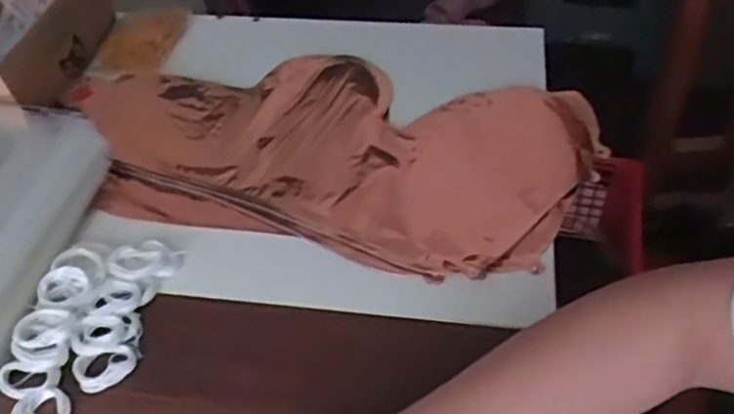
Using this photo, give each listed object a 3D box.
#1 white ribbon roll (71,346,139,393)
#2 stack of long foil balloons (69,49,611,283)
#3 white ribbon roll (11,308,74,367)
[{"bbox_3d":[-0.164,0.101,0.408,0.038,0.007,0.025,-13,48,-7],"label":"white ribbon roll"},{"bbox_3d":[-0.035,-0.050,0.550,0.423,0.044,0.218,10,50,13],"label":"stack of long foil balloons"},{"bbox_3d":[-0.207,0.084,0.419,0.034,0.013,0.037,-3,48,3],"label":"white ribbon roll"}]

